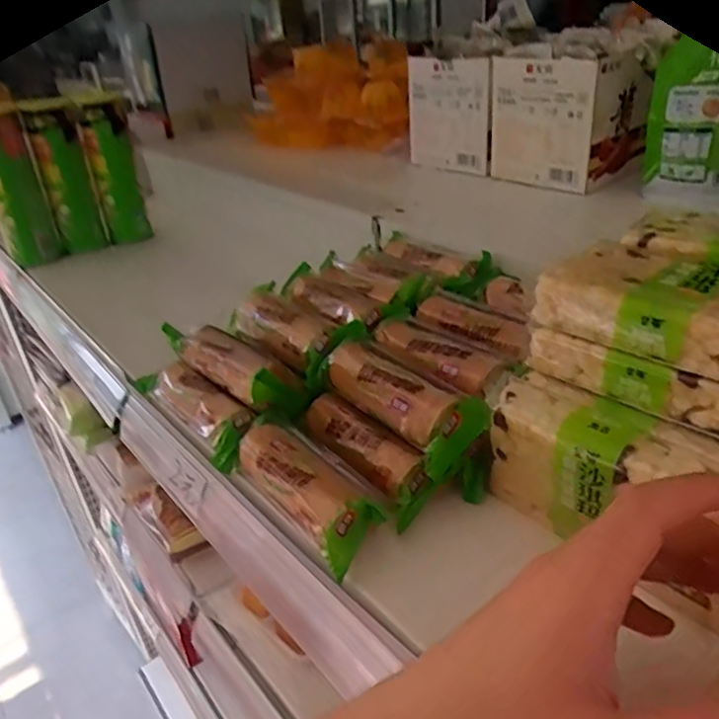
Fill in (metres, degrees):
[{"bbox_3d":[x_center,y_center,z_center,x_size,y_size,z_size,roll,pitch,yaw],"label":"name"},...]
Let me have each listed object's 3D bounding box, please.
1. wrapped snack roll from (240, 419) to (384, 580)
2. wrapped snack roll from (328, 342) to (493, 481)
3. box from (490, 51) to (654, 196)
[{"bbox_3d":[-0.038,0.078,0.380,0.041,0.032,0.121,-25,36,-30],"label":"wrapped snack roll"},{"bbox_3d":[0.028,0.028,0.410,0.041,0.038,0.122,-24,35,-29],"label":"wrapped snack roll"},{"bbox_3d":[0.252,-0.288,0.720,0.118,0.140,0.155,-20,34,-24],"label":"box"}]

